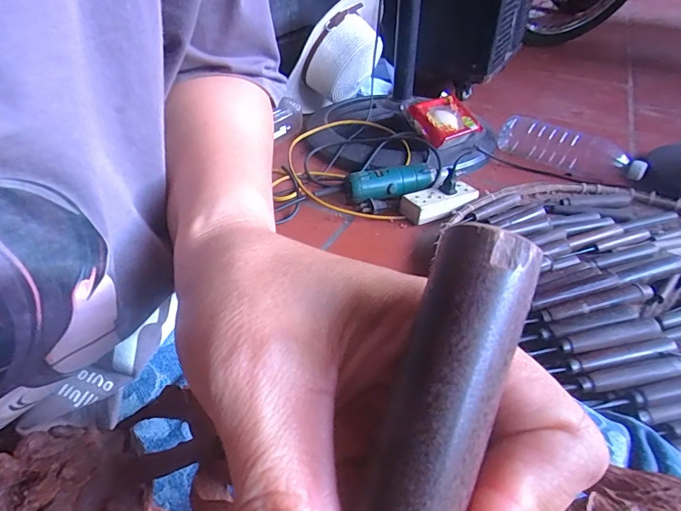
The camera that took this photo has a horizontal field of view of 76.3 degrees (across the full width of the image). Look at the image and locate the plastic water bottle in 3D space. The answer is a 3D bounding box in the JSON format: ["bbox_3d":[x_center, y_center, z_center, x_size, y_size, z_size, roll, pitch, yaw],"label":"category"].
[{"bbox_3d":[0.437,-0.203,0.839,0.064,0.078,0.271,-25,44,-29],"label":"plastic water bottle"}]

